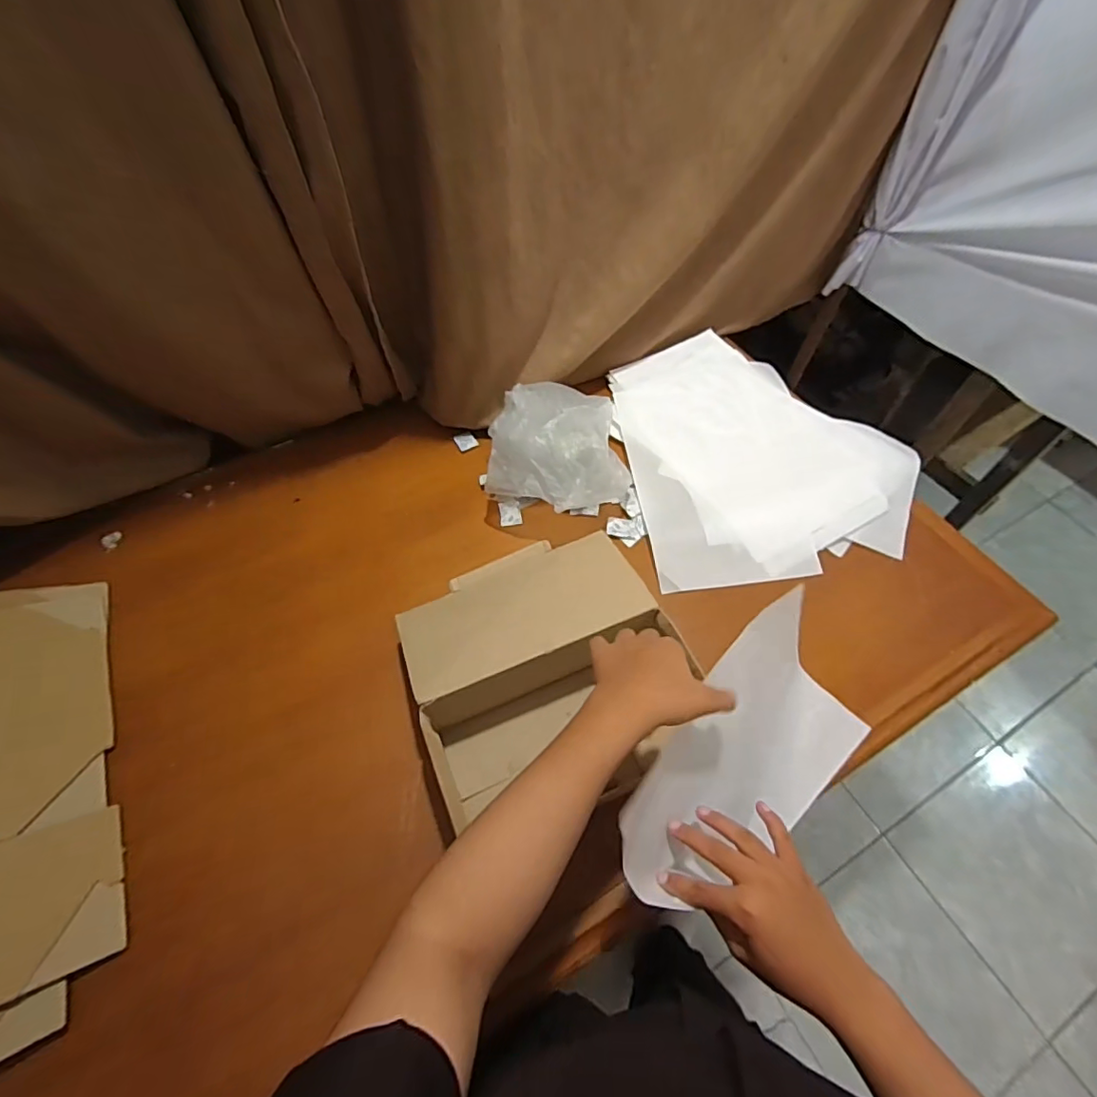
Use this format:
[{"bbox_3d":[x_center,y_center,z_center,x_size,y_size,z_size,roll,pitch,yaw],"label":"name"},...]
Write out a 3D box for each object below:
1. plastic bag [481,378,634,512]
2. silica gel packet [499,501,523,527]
[{"bbox_3d":[0.016,-0.135,0.746,0.192,0.125,0.195,2,57,1],"label":"plastic bag"},{"bbox_3d":[-0.054,-0.051,0.770,0.031,0.010,0.031,-8,57,-5],"label":"silica gel packet"}]

